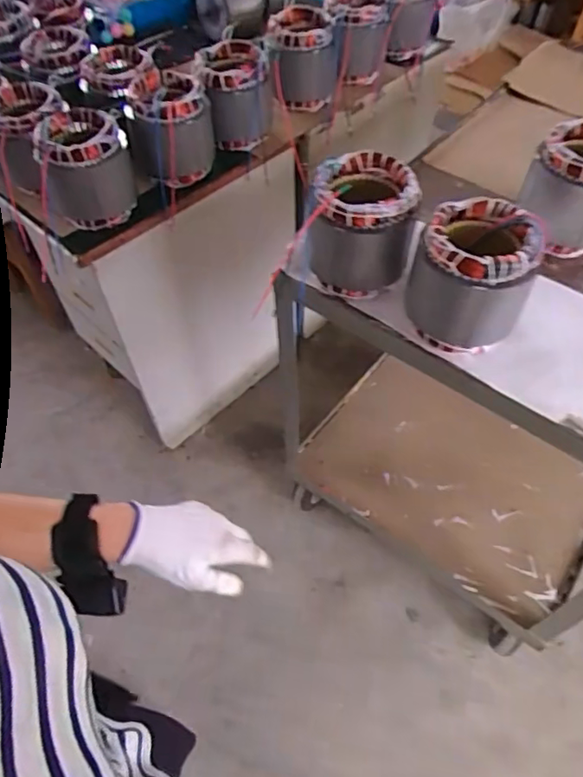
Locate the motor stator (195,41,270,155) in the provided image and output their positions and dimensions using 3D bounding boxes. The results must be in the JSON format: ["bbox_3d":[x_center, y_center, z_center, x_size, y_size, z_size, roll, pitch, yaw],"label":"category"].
[{"bbox_3d":[-0.114,-0.595,1.135,0.126,0.155,0.129,-7,54,-5],"label":"motor stator"}]

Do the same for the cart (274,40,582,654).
[{"bbox_3d":[0.561,-0.135,1.339,0.779,0.925,1.159,34,60,22],"label":"cart"}]

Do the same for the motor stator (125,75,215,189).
[{"bbox_3d":[-0.229,-0.498,1.074,0.144,0.148,0.144,0,53,0],"label":"motor stator"}]

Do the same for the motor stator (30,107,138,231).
[{"bbox_3d":[-0.362,-0.388,0.996,0.140,0.151,0.158,-15,55,-11],"label":"motor stator"}]

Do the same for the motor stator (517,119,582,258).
[{"bbox_3d":[0.454,-0.319,0.874,0.144,0.146,0.144,25,57,17],"label":"motor stator"}]

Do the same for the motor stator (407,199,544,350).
[{"bbox_3d":[0.239,-0.150,0.741,0.140,0.152,0.144,18,55,13],"label":"motor stator"}]

